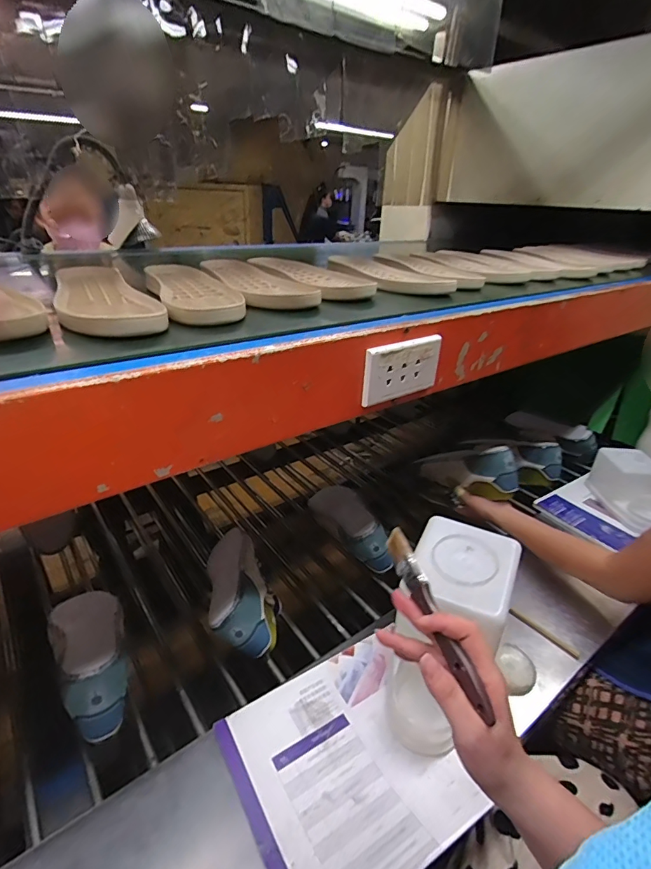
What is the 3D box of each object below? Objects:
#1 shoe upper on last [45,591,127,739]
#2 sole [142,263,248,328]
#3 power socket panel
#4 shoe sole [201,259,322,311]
[{"bbox_3d":[-0.333,0.309,0.633,0.094,0.094,0.250,-16,18,-28],"label":"shoe upper on last"},{"bbox_3d":[-0.192,-0.207,0.620,0.106,0.028,0.276,-14,33,-26],"label":"sole"},{"bbox_3d":[0.096,-0.081,0.542,0.123,0.072,0.015,-21,37,-35],"label":"power socket panel"},{"bbox_3d":[-0.114,-0.241,0.688,0.107,0.023,0.276,-15,33,-27],"label":"shoe sole"}]

